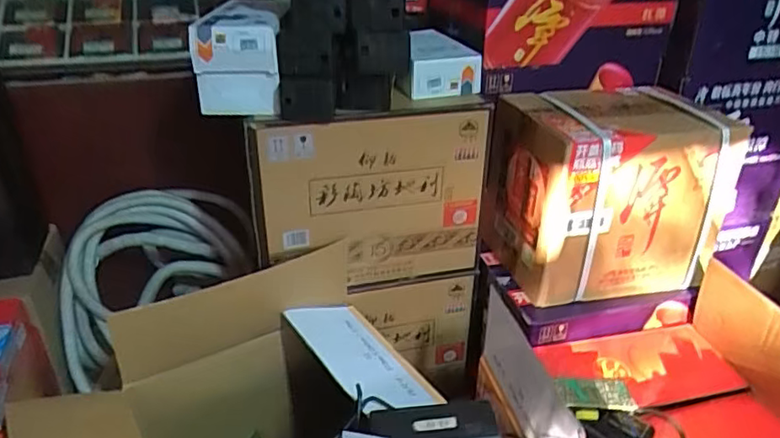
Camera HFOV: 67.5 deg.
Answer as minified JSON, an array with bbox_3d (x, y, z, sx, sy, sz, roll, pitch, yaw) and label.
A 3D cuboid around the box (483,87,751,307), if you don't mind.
[{"bbox_3d":[0.358,-0.047,0.998,0.345,0.286,0.215,-5,30,-10],"label":"box"}]

